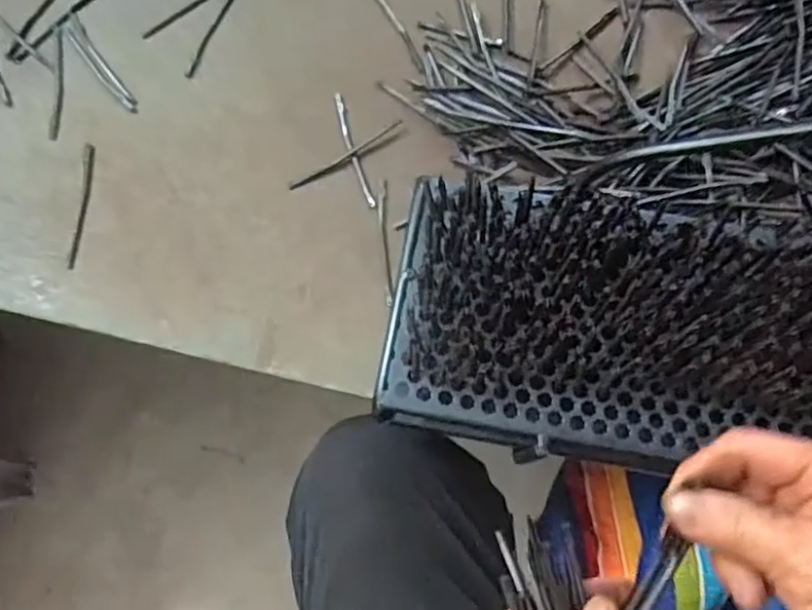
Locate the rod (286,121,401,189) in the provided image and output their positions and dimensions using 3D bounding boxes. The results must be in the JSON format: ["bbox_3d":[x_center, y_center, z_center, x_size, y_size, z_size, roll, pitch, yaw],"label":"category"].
[{"bbox_3d":[-0.043,-0.110,0.480,0.094,0.004,0.006,-33,78,-7],"label":"rod"}]

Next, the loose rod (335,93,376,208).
[{"bbox_3d":[-0.039,-0.115,0.483,0.009,0.004,0.096,-16,77,-4],"label":"loose rod"}]

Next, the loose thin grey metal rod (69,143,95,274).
[{"bbox_3d":[-0.233,-0.072,0.474,0.008,0.004,0.097,0,76,0],"label":"loose thin grey metal rod"}]

